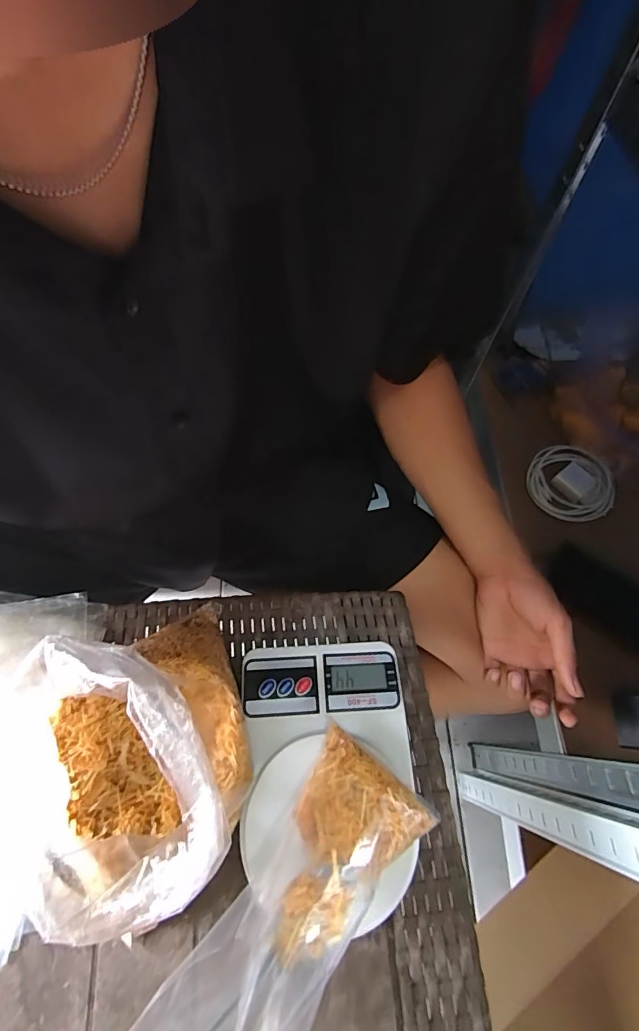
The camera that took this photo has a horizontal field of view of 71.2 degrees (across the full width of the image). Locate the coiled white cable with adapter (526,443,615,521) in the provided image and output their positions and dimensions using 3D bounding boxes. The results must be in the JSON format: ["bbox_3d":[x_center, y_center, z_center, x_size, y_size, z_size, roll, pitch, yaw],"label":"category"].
[{"bbox_3d":[0.346,-0.047,0.611,0.108,0.028,0.096,34,68,13],"label":"coiled white cable with adapter"}]

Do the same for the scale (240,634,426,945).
[{"bbox_3d":[0.007,0.187,0.333,0.124,0.043,0.181,-3,65,-4],"label":"scale"}]

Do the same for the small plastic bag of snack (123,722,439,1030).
[{"bbox_3d":[-0.013,0.223,0.251,0.077,0.043,0.188,38,51,14],"label":"small plastic bag of snack"}]

